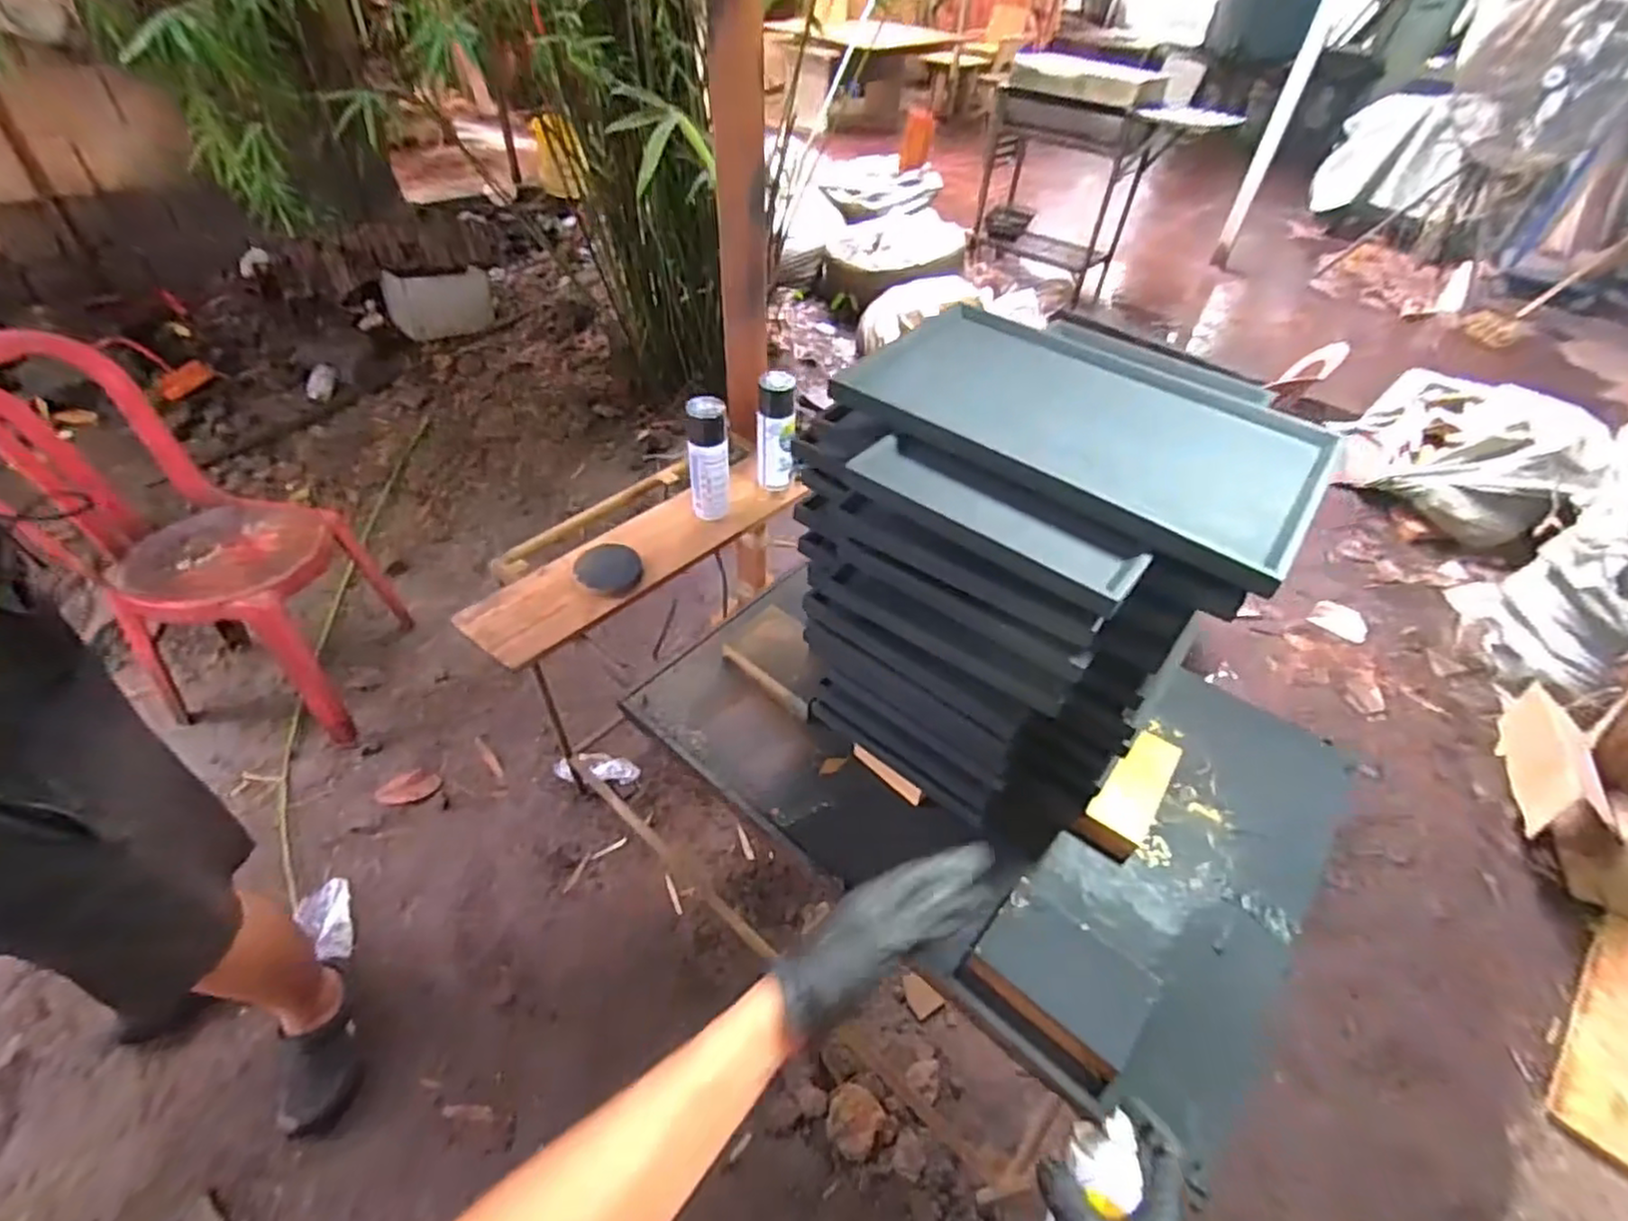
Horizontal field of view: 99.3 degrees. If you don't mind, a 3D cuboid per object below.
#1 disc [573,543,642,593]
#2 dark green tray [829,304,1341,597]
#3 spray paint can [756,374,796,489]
[{"bbox_3d":[-0.331,-0.073,1.121,0.103,0.018,0.112,-4,45,-9],"label":"disc"},{"bbox_3d":[0.245,-0.180,0.621,0.386,0.027,0.256,33,51,25],"label":"dark green tray"},{"bbox_3d":[-0.067,-0.310,1.214,0.072,0.210,0.054,-1,45,-6],"label":"spray paint can"}]

